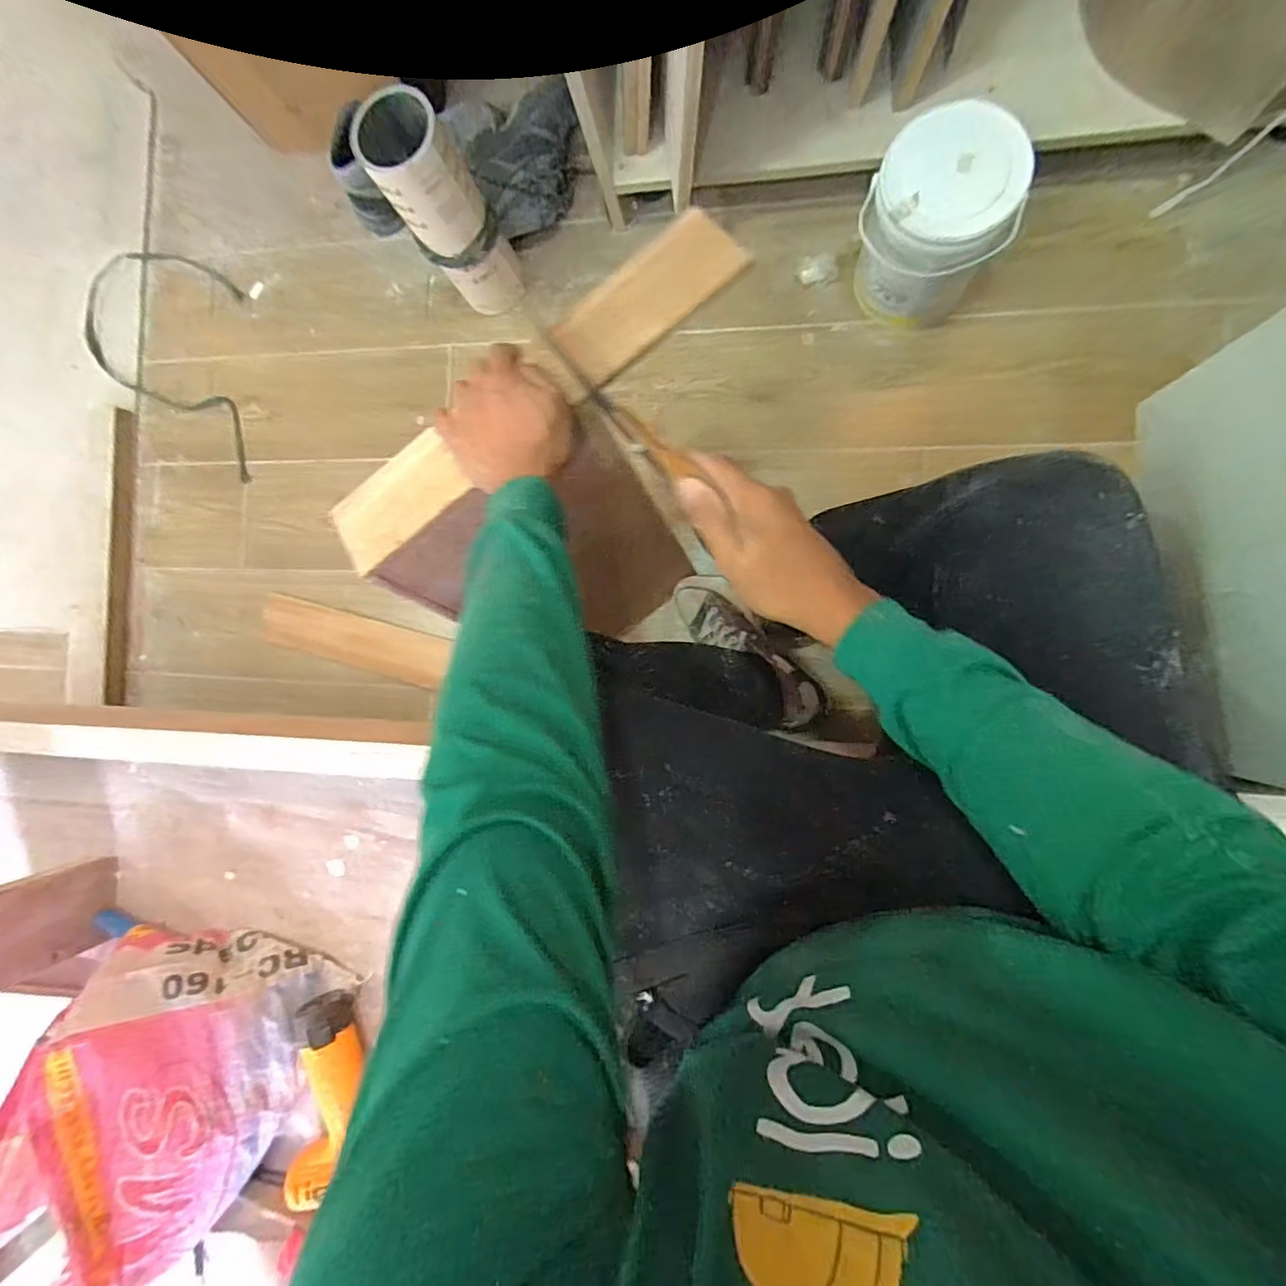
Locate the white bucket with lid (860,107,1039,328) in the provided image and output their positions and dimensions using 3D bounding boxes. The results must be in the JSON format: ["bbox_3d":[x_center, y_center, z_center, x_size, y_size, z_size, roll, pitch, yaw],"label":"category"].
[{"bbox_3d":[0.386,-0.550,0.793,0.148,0.219,0.159,0,88,9],"label":"white bucket with lid"}]

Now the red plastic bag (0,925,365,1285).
[{"bbox_3d":[-0.492,0.468,0.589,0.230,0.183,0.307,15,91,10],"label":"red plastic bag"}]

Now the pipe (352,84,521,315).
[{"bbox_3d":[-0.281,-0.625,0.897,0.116,0.315,0.100,-33,83,7],"label":"pipe"}]

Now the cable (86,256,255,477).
[{"bbox_3d":[-0.877,-0.578,1.150,0.533,0.013,0.284,37,94,9],"label":"cable"}]

